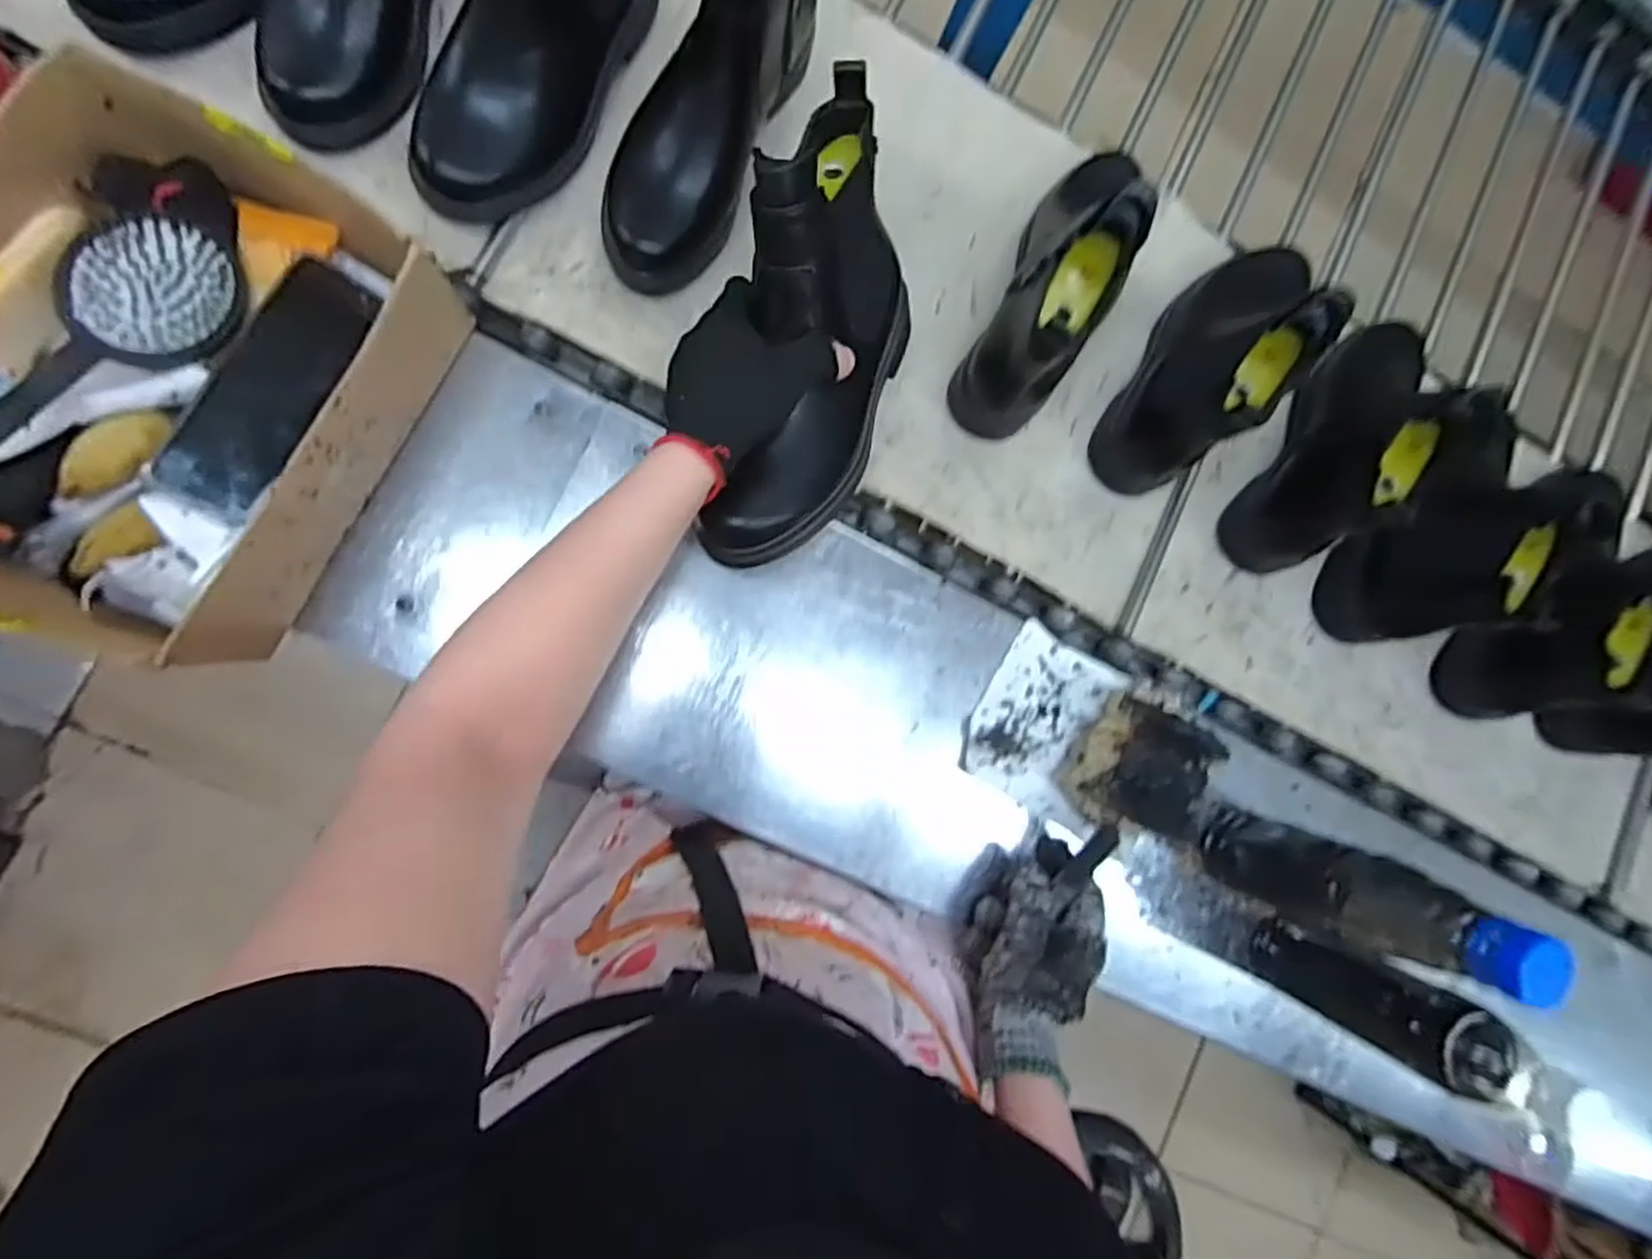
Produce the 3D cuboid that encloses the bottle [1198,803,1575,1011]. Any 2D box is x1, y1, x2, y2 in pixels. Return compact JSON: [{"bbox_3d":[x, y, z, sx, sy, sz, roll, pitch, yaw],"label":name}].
[{"bbox_3d":[0.346,0.174,0.486,0.065,0.215,0.059,24,85,-6],"label":"bottle"}]

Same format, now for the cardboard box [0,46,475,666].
[{"bbox_3d":[-0.372,-0.134,0.423,0.203,0.122,0.279,27,85,-5],"label":"cardboard box"}]

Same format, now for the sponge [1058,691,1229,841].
[{"bbox_3d":[0.229,0.103,0.533,0.079,0.076,0.094,21,85,-6],"label":"sponge"}]

